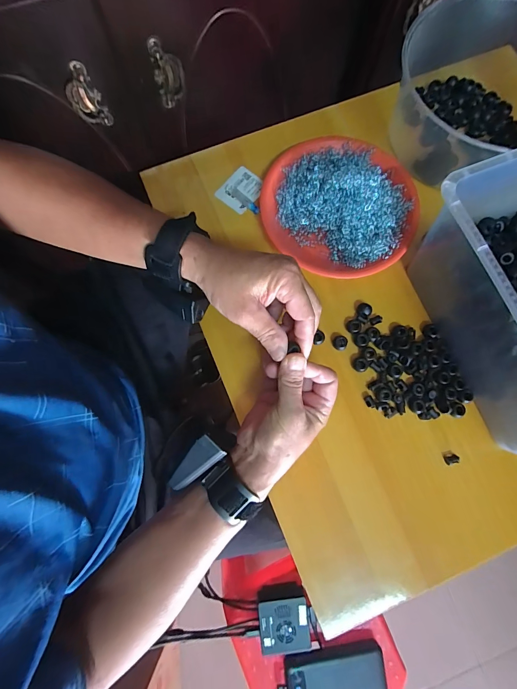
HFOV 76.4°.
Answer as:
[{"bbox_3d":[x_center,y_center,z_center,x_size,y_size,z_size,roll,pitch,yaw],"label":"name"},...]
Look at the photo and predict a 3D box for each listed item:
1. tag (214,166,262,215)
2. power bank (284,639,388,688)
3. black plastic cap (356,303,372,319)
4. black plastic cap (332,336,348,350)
[{"bbox_3d":[-0.022,-0.206,0.441,0.055,0.016,0.048,-43,82,-8],"label":"tag"},{"bbox_3d":[0.121,0.524,0.515,0.155,0.033,0.075,-4,79,-1],"label":"power bank"},{"bbox_3d":[0.131,-0.042,0.406,0.017,0.014,0.016,0,79,-1],"label":"black plastic cap"},{"bbox_3d":[0.099,-0.001,0.398,0.017,0.009,0.016,0,79,-1],"label":"black plastic cap"}]

